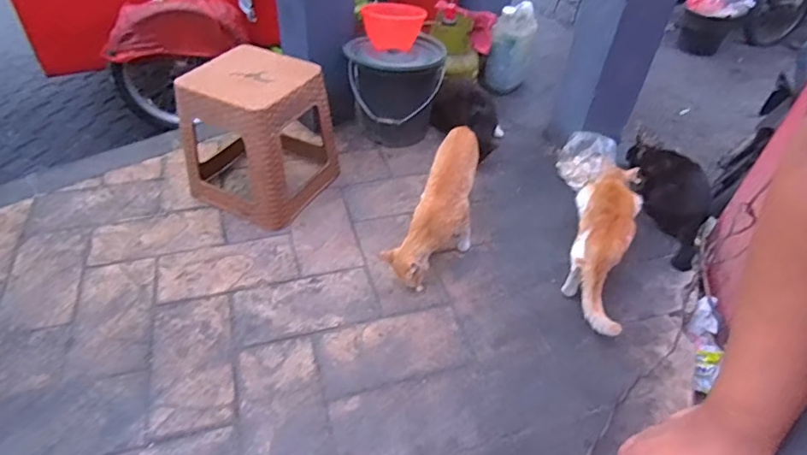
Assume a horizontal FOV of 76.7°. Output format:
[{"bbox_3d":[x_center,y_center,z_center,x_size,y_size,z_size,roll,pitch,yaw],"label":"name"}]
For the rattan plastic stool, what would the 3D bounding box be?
[{"bbox_3d":[-0.424,-0.276,1.481,0.371,0.378,0.355,20,44,15],"label":"rattan plastic stool"}]

